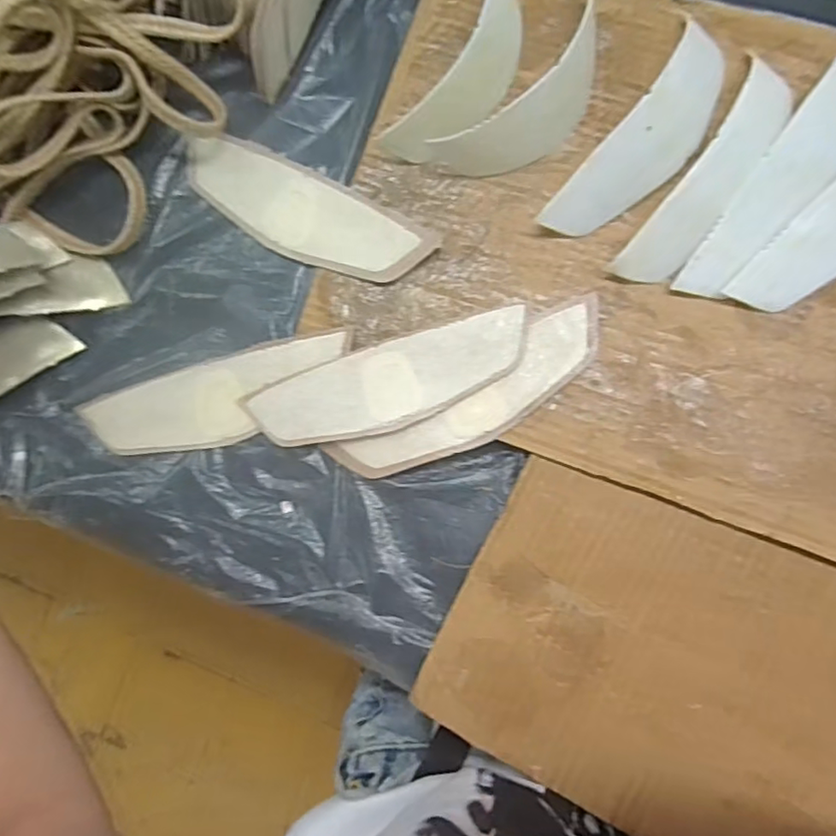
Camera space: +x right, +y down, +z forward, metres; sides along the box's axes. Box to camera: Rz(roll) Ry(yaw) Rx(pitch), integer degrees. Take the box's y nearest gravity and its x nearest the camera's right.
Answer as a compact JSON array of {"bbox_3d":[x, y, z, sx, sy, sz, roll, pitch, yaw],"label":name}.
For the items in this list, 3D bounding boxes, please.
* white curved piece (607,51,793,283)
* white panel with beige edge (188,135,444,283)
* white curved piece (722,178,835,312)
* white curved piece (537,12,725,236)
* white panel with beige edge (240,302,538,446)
[{"bbox_3d":[0.162,-0.133,0.329,0.034,0.028,0.137,34,89,8],"label":"white curved piece"},{"bbox_3d":[-0.073,-0.127,0.368,0.169,0.006,0.050,29,98,11],"label":"white panel with beige edge"},{"bbox_3d":[0.241,-0.116,0.326,0.152,0.009,0.038,-44,82,1],"label":"white curved piece"},{"bbox_3d":[0.129,-0.156,0.334,0.046,0.033,0.129,36,90,8],"label":"white curved piece"},{"bbox_3d":[-0.016,-0.021,0.351,0.171,0.007,0.050,-19,83,4],"label":"white panel with beige edge"}]

